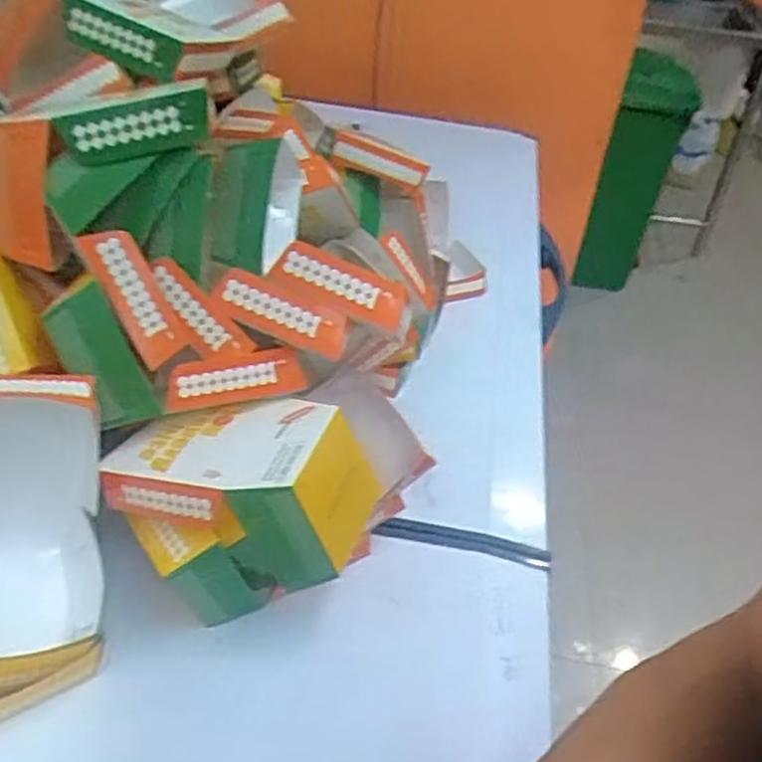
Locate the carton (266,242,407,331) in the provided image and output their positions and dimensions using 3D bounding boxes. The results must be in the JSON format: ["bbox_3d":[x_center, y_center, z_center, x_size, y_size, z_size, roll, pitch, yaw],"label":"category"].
[{"bbox_3d":[-0.030,-0.070,0.565,0.102,0.038,0.017,23,39,-3],"label":"carton"}]

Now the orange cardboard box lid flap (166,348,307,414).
[{"bbox_3d":[-0.109,0.000,0.579,0.101,0.040,0.006,-8,28,-18],"label":"orange cardboard box lid flap"}]

